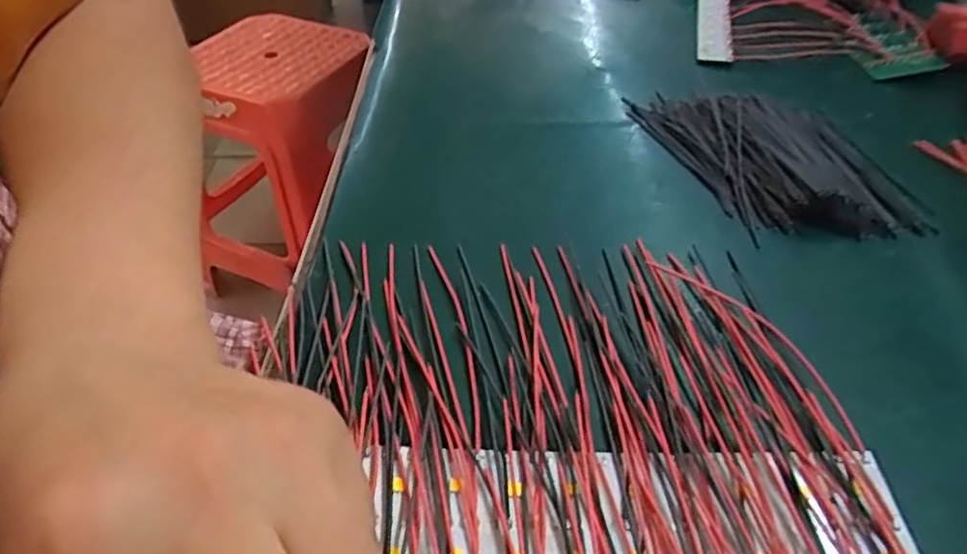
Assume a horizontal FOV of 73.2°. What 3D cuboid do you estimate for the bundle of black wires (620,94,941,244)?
[{"bbox_3d":[0.159,-0.073,0.362,0.093,0.013,0.156,-14,47,-14],"label":"bundle of black wires"}]

